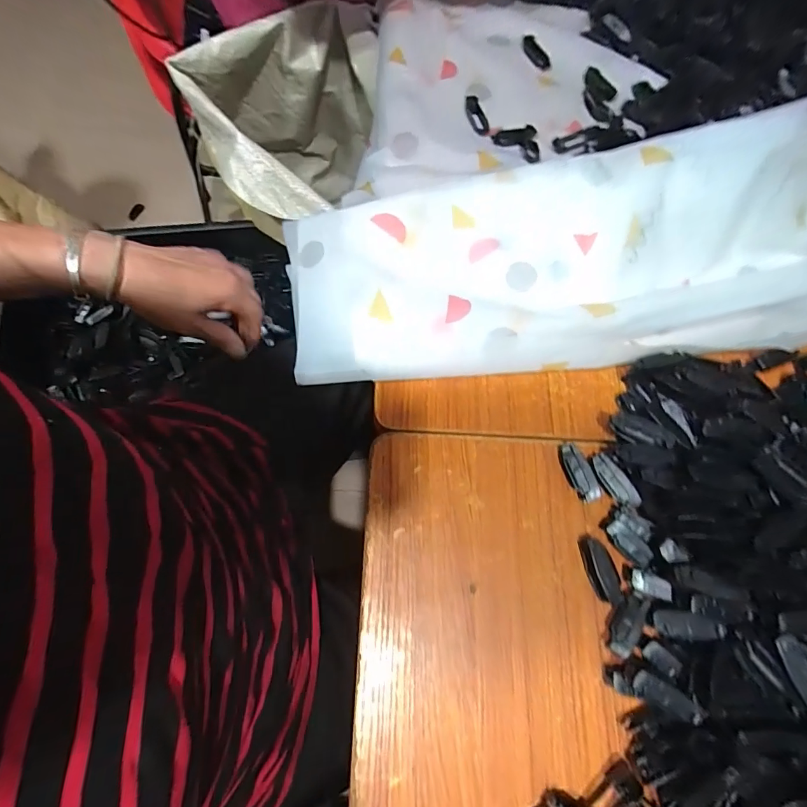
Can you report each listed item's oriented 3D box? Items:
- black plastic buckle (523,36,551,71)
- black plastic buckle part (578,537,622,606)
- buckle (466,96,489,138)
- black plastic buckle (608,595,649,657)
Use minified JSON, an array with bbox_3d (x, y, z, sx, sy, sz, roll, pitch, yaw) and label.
[{"bbox_3d":[0.172,-0.455,0.544,0.014,0.012,0.060,-19,73,-8],"label":"black plastic buckle"},{"bbox_3d":[0.156,0.130,0.327,0.016,0.013,0.048,-9,71,-7],"label":"black plastic buckle part"},{"bbox_3d":[0.088,-0.342,0.499,0.024,0.010,0.058,-13,72,-8],"label":"buckle"},{"bbox_3d":[0.167,0.165,0.314,0.019,0.013,0.046,25,71,5],"label":"black plastic buckle"}]

